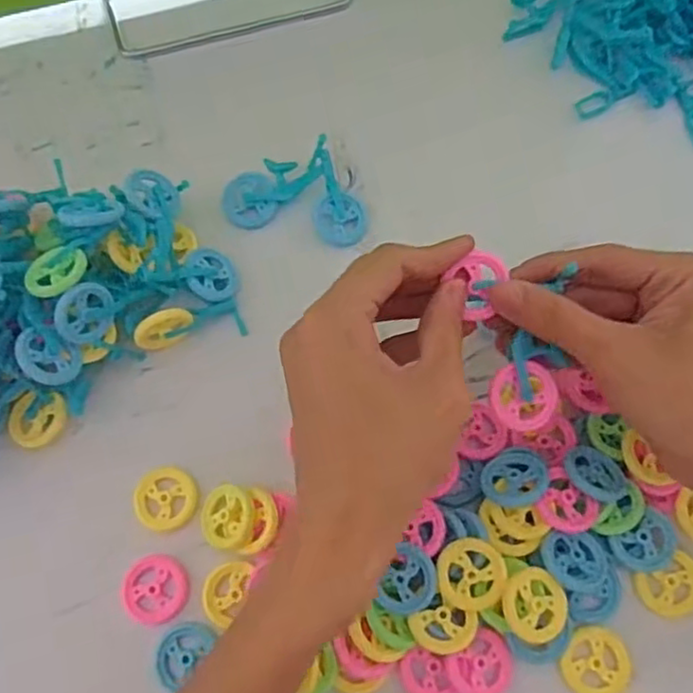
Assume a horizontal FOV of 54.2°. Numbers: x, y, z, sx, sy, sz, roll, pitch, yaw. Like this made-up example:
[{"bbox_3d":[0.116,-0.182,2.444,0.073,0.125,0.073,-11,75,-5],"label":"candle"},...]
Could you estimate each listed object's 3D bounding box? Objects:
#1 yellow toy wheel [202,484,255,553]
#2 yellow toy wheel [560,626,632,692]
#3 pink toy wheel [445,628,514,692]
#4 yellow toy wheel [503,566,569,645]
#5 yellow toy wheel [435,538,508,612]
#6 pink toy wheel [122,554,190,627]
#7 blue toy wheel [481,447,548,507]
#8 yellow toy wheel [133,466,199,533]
[{"bbox_3d":[-0.055,0.079,0.316,0.027,0.005,0.028,-14,75,21],"label":"yellow toy wheel"},{"bbox_3d":[0.109,0.139,0.296,0.030,0.004,0.029,-11,71,-2],"label":"yellow toy wheel"},{"bbox_3d":[0.059,0.140,0.294,0.029,0.005,0.026,-30,73,-24],"label":"pink toy wheel"},{"bbox_3d":[0.080,0.110,0.287,0.028,0.004,0.030,3,74,-10],"label":"yellow toy wheel"},{"bbox_3d":[0.054,0.099,0.293,0.028,0.007,0.029,-1,71,2],"label":"yellow toy wheel"},{"bbox_3d":[-0.088,0.112,0.311,0.028,0.007,0.030,-1,71,2],"label":"pink toy wheel"},{"bbox_3d":[0.076,0.059,0.309,0.029,0.010,0.029,-8,55,12],"label":"blue toy wheel"},{"bbox_3d":[-0.086,0.073,0.325,0.029,0.006,0.030,-1,71,2],"label":"yellow toy wheel"}]

